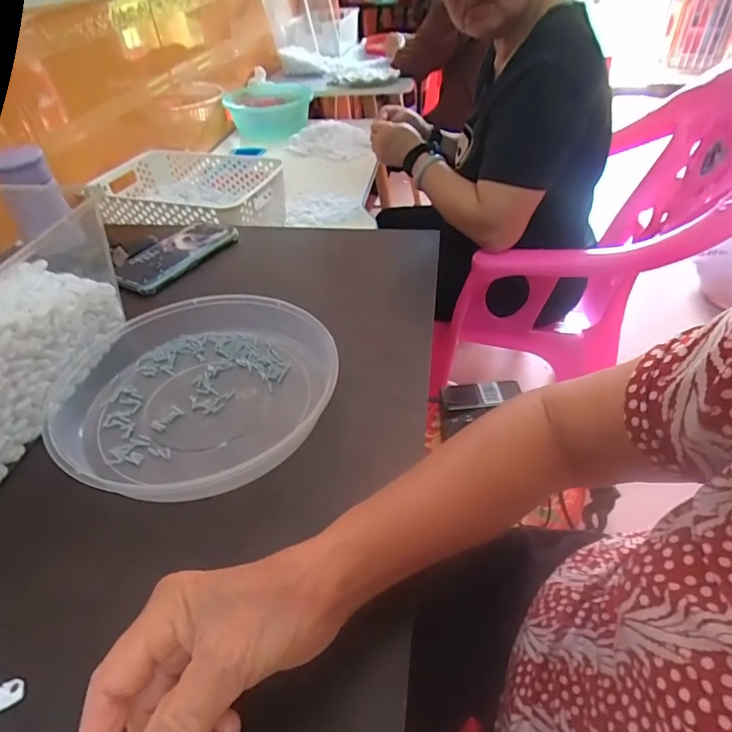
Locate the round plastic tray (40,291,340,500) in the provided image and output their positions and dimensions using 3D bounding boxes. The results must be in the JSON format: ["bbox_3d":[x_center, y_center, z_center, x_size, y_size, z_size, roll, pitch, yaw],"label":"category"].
[{"bbox_3d":[-0.155,0.018,0.434,0.240,0.040,0.227,-2,41,1],"label":"round plastic tray"}]

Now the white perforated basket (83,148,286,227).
[{"bbox_3d":[-0.328,-0.296,0.888,0.341,0.095,0.240,15,44,19],"label":"white perforated basket"}]

